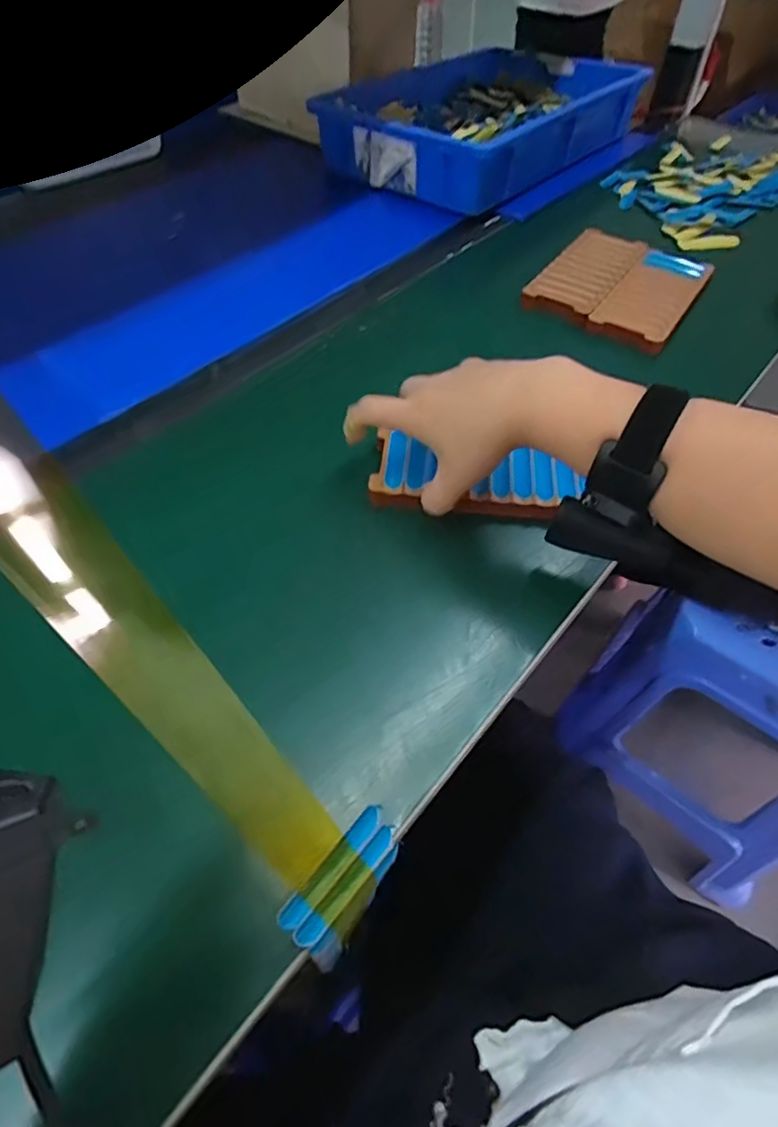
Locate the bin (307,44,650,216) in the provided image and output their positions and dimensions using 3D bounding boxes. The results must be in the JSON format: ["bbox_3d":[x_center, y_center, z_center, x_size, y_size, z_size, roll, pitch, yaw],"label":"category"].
[{"bbox_3d":[0.128,-0.599,0.770,0.286,0.085,0.422,36,61,24],"label":"bin"}]

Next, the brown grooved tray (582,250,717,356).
[{"bbox_3d":[0.267,-0.271,0.569,0.072,0.011,0.185,29,58,20],"label":"brown grooved tray"}]

